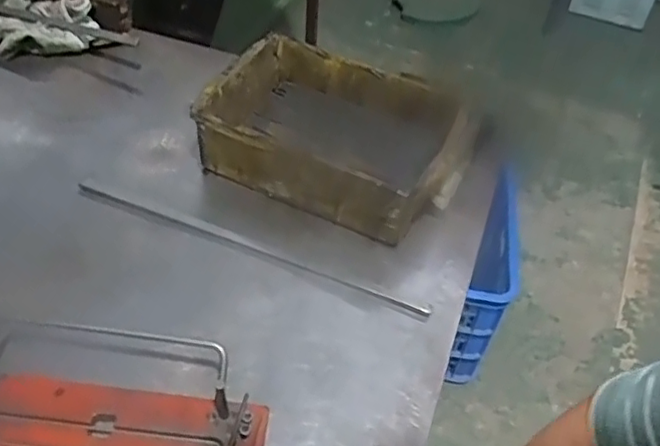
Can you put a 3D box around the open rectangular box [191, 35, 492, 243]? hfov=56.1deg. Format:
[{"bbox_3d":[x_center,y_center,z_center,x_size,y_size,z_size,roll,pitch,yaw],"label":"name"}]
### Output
[{"bbox_3d":[0.006,-0.094,0.654,0.254,0.077,0.179,20,48,12],"label":"open rectangular box"}]

